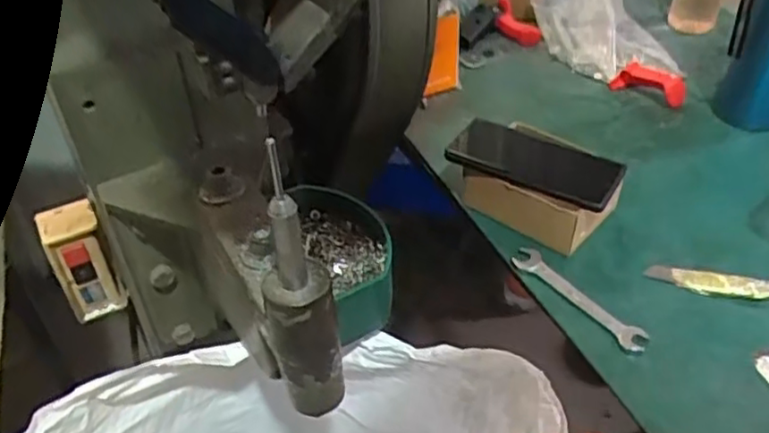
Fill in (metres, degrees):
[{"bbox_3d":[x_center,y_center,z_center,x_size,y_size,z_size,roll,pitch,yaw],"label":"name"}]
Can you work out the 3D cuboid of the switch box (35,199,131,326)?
[{"bbox_3d":[-0.253,0.041,0.574,0.045,0.111,0.030,-28,46,-27],"label":"switch box"}]

